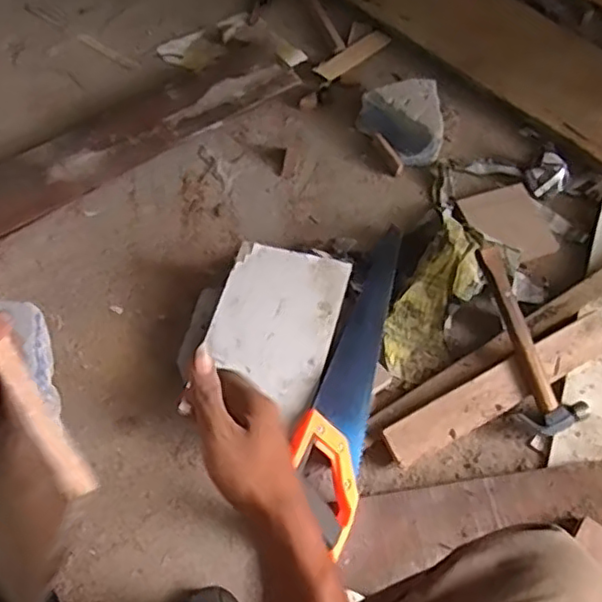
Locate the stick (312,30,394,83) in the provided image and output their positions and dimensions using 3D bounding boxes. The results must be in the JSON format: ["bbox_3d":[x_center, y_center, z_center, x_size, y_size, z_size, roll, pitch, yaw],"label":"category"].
[{"bbox_3d":[0.097,-0.441,1.128,0.164,0.006,0.044,-40,70,-19],"label":"stick"}]

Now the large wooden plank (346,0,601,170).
[{"bbox_3d":[0.347,-0.470,1.135,0.215,0.032,0.658,-38,70,-18],"label":"large wooden plank"}]

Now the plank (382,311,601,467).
[{"bbox_3d":[0.257,0.111,0.810,0.337,0.033,0.053,-26,66,-14],"label":"plank"}]

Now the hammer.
[{"bbox_3d":[0.283,0.046,0.810,0.078,0.027,0.245,-18,80,-10],"label":"hammer"}]

